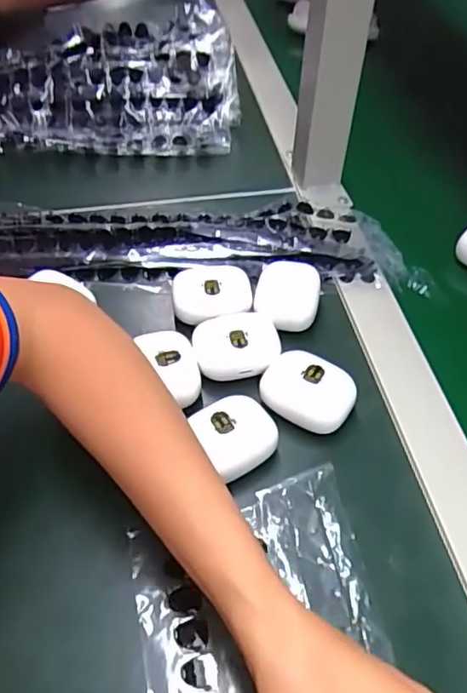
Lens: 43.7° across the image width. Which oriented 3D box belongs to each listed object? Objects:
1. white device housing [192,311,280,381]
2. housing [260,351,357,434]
[{"bbox_3d":[0.002,0.000,0.402,0.058,0.018,0.046,-11,51,-10],"label":"white device housing"},{"bbox_3d":[0.048,0.031,0.381,0.058,0.026,0.043,26,54,20],"label":"housing"}]

